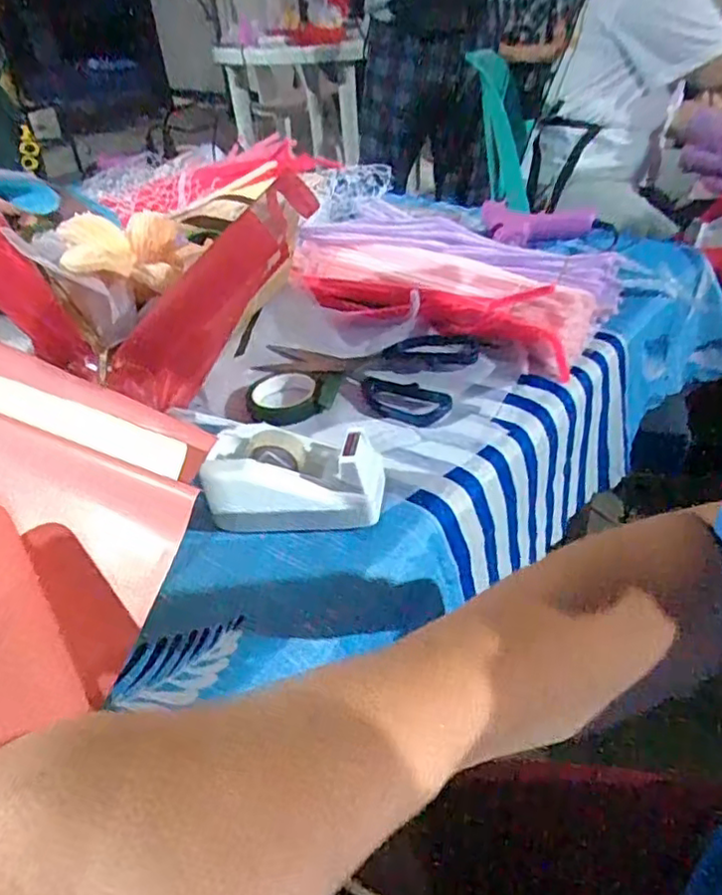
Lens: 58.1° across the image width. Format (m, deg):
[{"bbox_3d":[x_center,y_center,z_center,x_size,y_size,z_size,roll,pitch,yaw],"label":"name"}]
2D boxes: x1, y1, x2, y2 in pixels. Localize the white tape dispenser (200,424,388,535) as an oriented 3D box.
[{"bbox_3d":[-0.038,0.017,0.381,0.103,0.041,0.061,-4,38,0],"label":"white tape dispenser"}]

